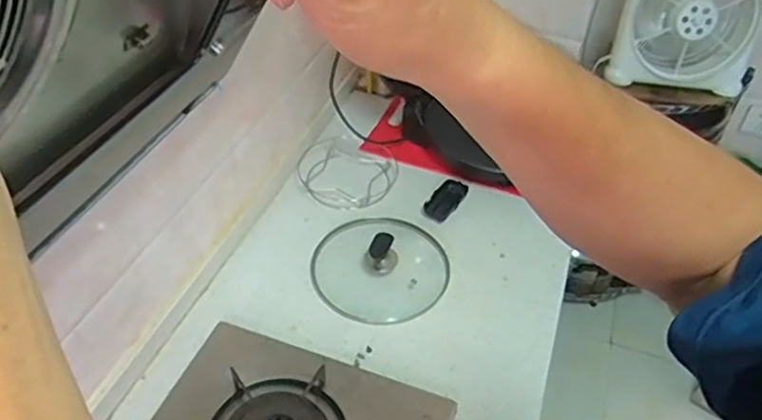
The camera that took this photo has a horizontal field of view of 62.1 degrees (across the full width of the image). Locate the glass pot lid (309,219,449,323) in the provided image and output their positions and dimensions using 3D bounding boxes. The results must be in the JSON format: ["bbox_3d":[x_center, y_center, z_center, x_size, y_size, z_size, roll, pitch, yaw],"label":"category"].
[{"bbox_3d":[0.001,0.088,1.105,0.231,0.049,0.225,2,44,-1],"label":"glass pot lid"}]

